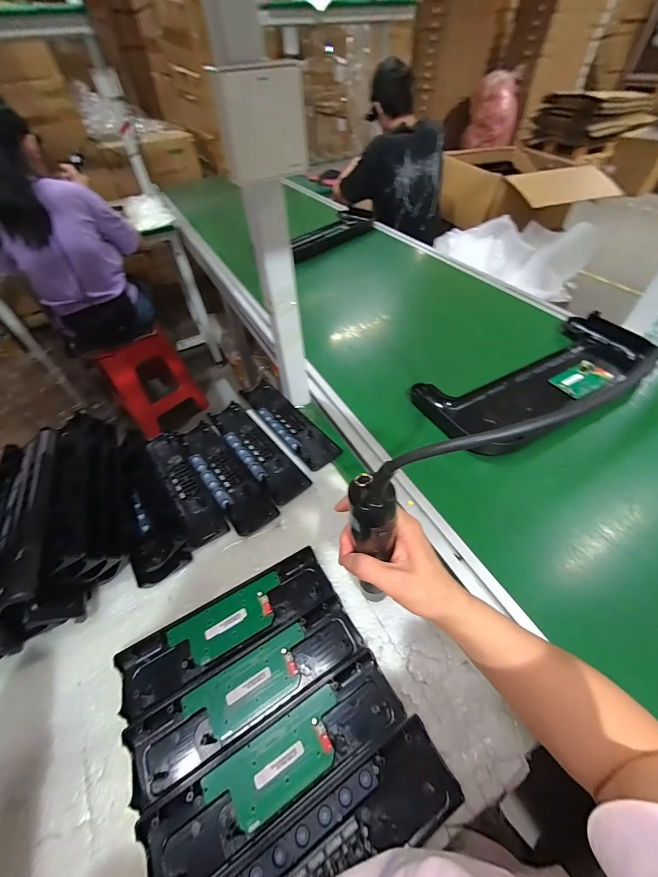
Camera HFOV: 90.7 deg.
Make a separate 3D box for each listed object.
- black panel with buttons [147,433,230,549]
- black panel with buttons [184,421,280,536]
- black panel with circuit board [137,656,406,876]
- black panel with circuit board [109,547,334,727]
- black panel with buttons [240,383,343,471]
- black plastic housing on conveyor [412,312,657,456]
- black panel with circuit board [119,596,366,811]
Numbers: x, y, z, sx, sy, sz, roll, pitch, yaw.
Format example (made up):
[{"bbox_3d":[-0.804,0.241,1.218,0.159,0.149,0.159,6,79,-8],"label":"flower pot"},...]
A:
[{"bbox_3d":[-0.230,0.068,0.519,0.057,0.017,0.237,-29,54,-19],"label":"black panel with buttons"},{"bbox_3d":[-0.170,0.055,0.531,0.069,0.015,0.238,-34,55,-22],"label":"black panel with buttons"},{"bbox_3d":[-0.042,0.311,0.305,0.243,0.013,0.065,-25,52,-16],"label":"black panel with circuit board"},{"bbox_3d":[-0.114,0.222,0.386,0.244,0.019,0.070,-24,52,-16],"label":"black panel with circuit board"},{"bbox_3d":[-0.076,-0.032,0.599,0.070,0.014,0.243,-33,55,-22],"label":"black panel with buttons"},{"bbox_3d":[0.427,-0.114,0.646,0.506,0.053,0.197,-25,52,-17],"label":"black plastic housing on conveyor"},{"bbox_3d":[-0.080,0.265,0.345,0.242,0.009,0.065,-25,52,-17],"label":"black panel with circuit board"}]

